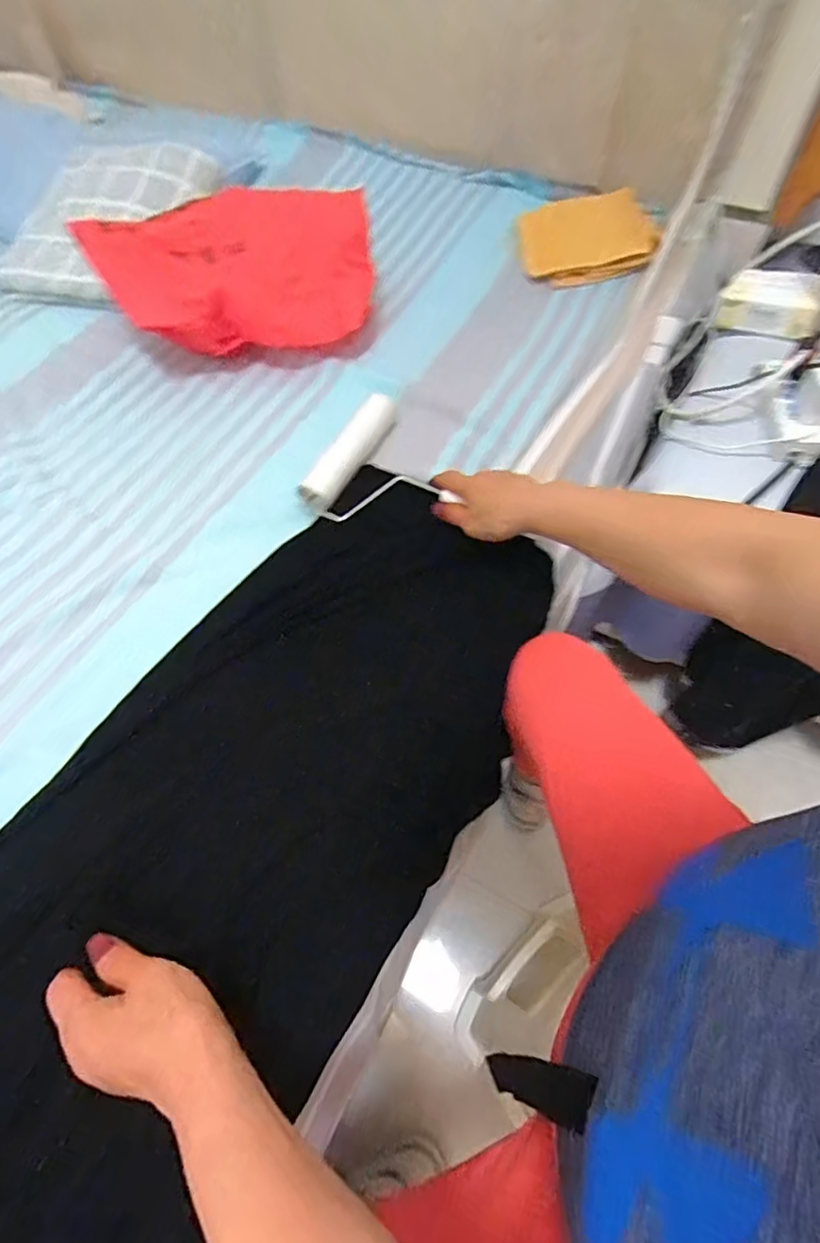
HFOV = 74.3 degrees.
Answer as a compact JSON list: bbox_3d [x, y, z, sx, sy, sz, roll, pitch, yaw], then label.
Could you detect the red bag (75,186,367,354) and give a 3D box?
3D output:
[{"bbox_3d":[-0.220,-0.453,0.715,0.343,0.136,0.208,-16,61,-7],"label":"red bag"}]

